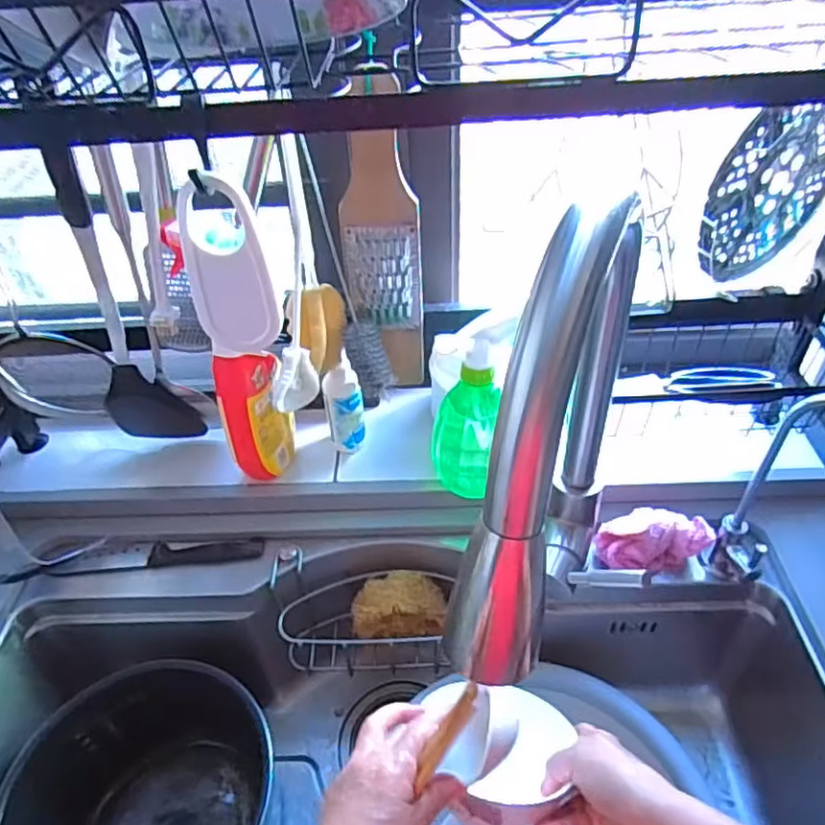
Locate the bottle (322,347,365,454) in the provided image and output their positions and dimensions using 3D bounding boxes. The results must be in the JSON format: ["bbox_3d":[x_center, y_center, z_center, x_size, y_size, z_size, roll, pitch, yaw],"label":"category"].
[{"bbox_3d":[-0.072,-0.007,0.675,0.039,0.116,0.031,-9,43,-5],"label":"bottle"}]

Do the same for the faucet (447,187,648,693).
[{"bbox_3d":[0.090,0.046,0.396,0.038,0.338,0.240,17,47,21],"label":"faucet"}]

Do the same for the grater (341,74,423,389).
[{"bbox_3d":[-0.028,-0.149,0.566,0.067,0.270,0.012,-3,33,-1],"label":"grater"}]

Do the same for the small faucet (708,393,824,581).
[{"bbox_3d":[0.333,0.092,0.524,0.045,0.238,0.123,-19,45,-16],"label":"small faucet"}]

